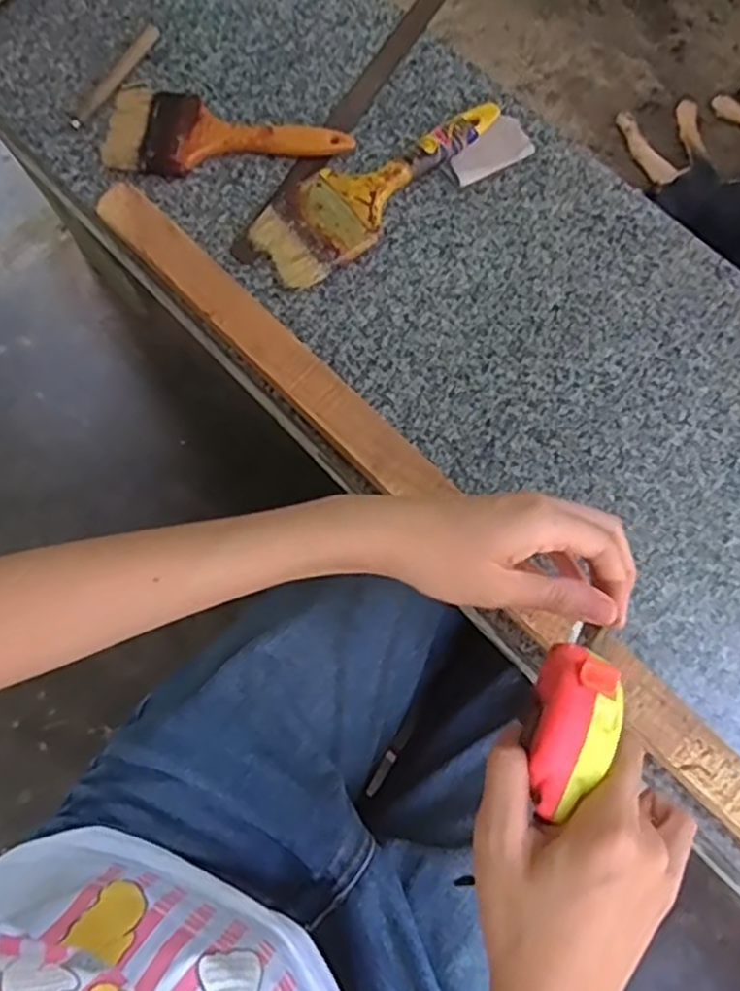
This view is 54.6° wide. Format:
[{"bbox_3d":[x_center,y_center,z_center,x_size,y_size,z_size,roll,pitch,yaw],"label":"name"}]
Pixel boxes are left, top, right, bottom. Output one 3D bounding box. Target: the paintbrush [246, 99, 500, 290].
[{"bbox_3d":[0.009,-0.229,0.525,0.204,0.013,0.070,-37,77,-6],"label":"paintbrush"}]

